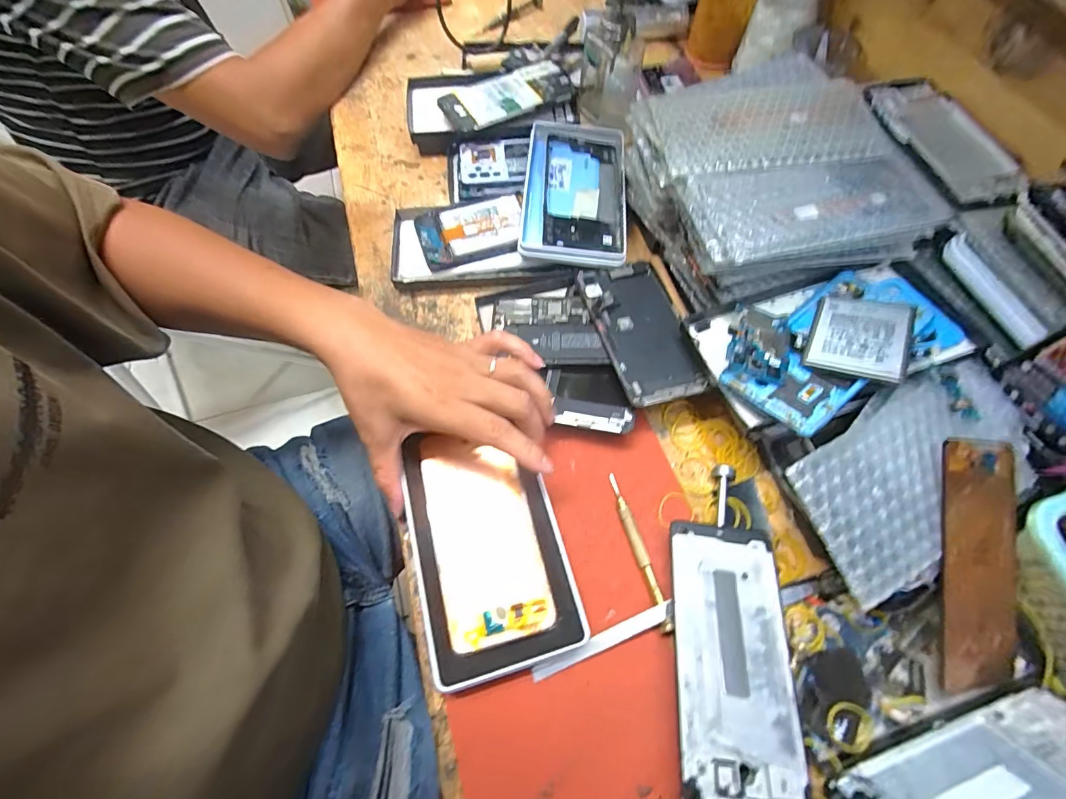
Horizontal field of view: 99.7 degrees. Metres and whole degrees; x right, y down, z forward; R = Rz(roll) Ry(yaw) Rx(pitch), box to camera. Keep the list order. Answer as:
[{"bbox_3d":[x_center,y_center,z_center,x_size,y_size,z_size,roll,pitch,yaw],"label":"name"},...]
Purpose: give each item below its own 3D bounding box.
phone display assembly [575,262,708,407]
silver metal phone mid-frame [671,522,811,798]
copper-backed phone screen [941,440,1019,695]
[{"bbox_3d":[0.093,-0.062,0.383,0.074,0.013,0.148,-11,59,-8],"label":"phone display assembly"},{"bbox_3d":[0.124,0.156,0.279,0.070,0.004,0.153,7,59,3],"label":"silver metal phone mid-frame"},{"bbox_3d":[0.292,0.106,0.291,0.073,0.006,0.155,5,87,-16],"label":"copper-backed phone screen"}]

